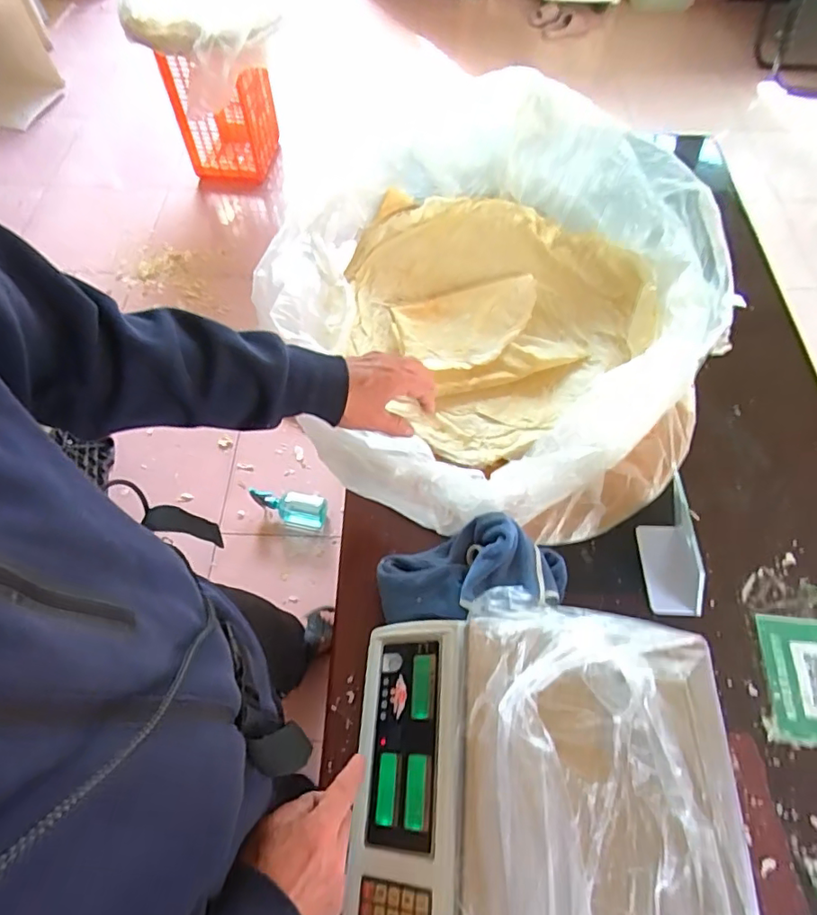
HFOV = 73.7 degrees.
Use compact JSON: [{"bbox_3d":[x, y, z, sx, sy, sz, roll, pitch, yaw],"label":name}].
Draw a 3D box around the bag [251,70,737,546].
[{"bbox_3d":[0.137,-0.249,0.775,0.671,0.201,0.674,-40,68,-20],"label":"bag"}]

